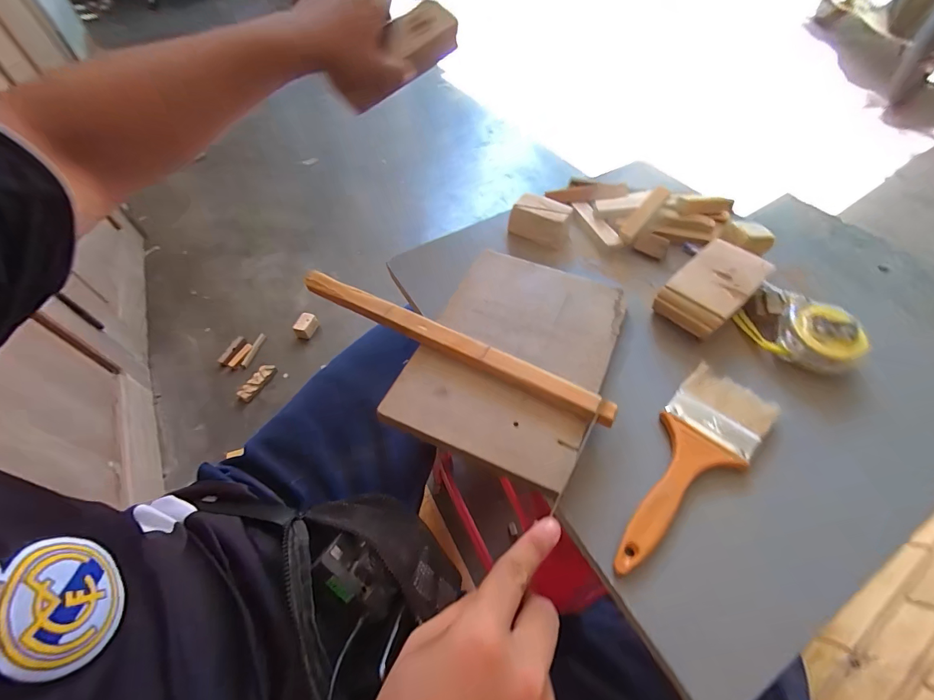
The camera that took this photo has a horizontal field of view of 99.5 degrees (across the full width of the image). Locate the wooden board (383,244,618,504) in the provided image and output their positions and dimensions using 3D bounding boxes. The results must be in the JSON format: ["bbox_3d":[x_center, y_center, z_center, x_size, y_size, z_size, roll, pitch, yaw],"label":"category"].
[{"bbox_3d":[0.044,-0.001,0.354,0.156,0.014,0.215,20,58,17],"label":"wooden board"}]

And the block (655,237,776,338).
[{"bbox_3d":[0.234,-0.059,0.377,0.096,0.031,0.060,-38,61,-21],"label":"block"}]

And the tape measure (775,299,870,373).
[{"bbox_3d":[0.309,-0.010,0.347,0.060,0.027,0.060,29,61,22],"label":"tape measure"}]

